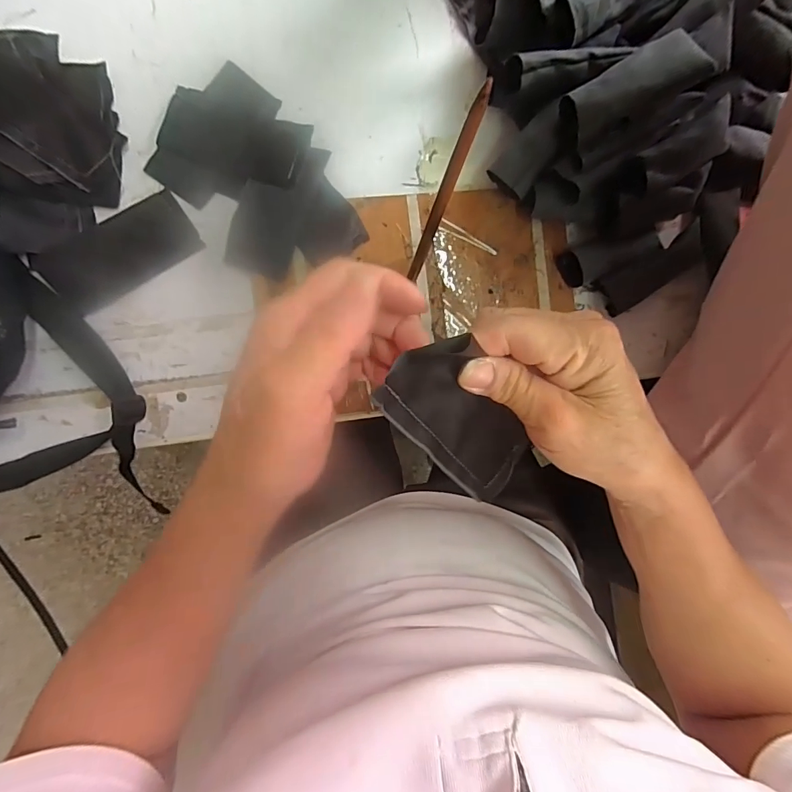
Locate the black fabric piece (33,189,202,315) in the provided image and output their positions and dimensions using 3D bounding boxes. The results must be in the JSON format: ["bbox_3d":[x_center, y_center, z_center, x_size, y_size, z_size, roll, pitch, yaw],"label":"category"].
[{"bbox_3d":[-0.218,-0.114,0.340,0.114,0.009,0.057,-33,93,-7],"label":"black fabric piece"}]

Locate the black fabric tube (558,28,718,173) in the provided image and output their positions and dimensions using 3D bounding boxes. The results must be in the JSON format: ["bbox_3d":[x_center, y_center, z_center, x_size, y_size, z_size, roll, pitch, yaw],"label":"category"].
[{"bbox_3d":[0.177,-0.218,0.307,0.108,0.029,0.050,-31,93,-7],"label":"black fabric tube"}]

